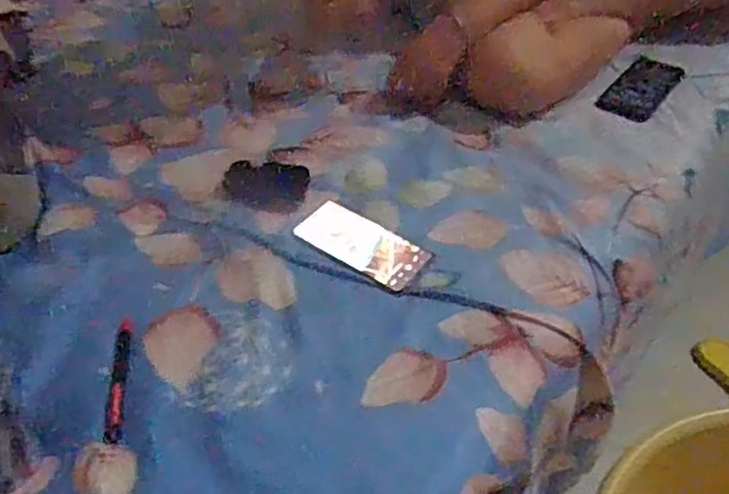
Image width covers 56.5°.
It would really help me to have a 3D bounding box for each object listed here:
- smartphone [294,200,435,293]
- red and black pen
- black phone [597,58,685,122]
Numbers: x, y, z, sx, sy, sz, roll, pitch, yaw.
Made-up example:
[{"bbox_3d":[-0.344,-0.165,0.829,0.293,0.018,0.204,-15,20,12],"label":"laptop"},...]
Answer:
[{"bbox_3d":[-0.003,-0.005,0.808,0.162,0.007,0.073,31,55,26],"label":"smartphone"},{"bbox_3d":[-0.246,0.128,0.677,0.017,0.007,0.150,-8,48,-7],"label":"red and black pen"},{"bbox_3d":[0.420,-0.244,1.020,0.073,0.015,0.173,31,54,26],"label":"black phone"}]

